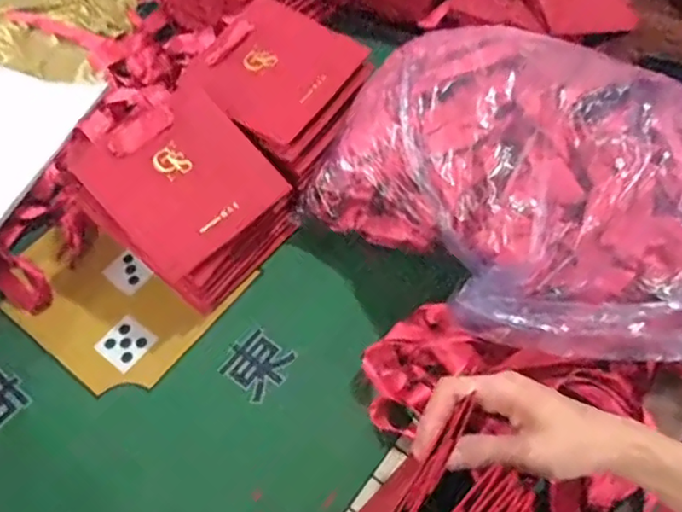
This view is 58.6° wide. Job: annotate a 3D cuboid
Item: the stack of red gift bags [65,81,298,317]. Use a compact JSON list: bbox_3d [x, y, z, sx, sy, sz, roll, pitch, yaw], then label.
[{"bbox_3d":[-0.150,-0.062,0.578,0.173,0.106,0.147,38,67,23],"label":"stack of red gift bags"}]

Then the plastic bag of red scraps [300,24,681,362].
[{"bbox_3d":[0.201,-0.039,0.494,0.450,0.146,0.247,37,67,22],"label":"plastic bag of red scraps"}]

